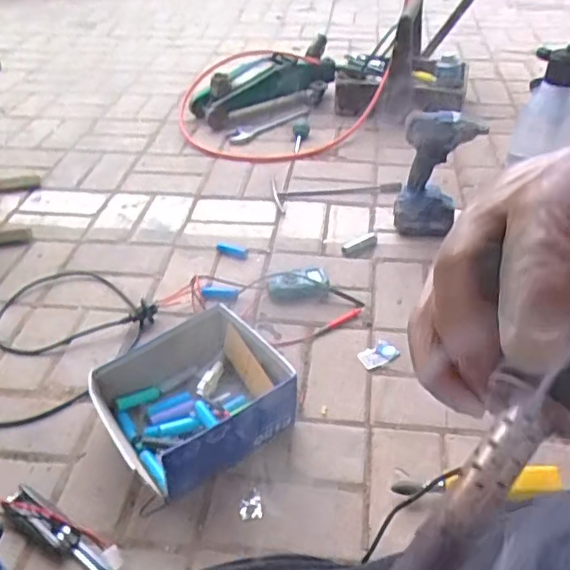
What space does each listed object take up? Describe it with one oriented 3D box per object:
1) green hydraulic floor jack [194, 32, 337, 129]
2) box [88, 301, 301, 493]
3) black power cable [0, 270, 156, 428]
[{"bbox_3d":[-0.057,-0.551,1.598,0.382,0.143,0.108,-19,43,-21],"label":"green hydraulic floor jack"},{"bbox_3d":[-0.124,0.160,0.785,0.226,0.108,0.212,-26,46,-28],"label":"box"},{"bbox_3d":[-0.384,0.057,0.980,0.310,0.029,0.396,-12,41,-13],"label":"black power cable"}]

